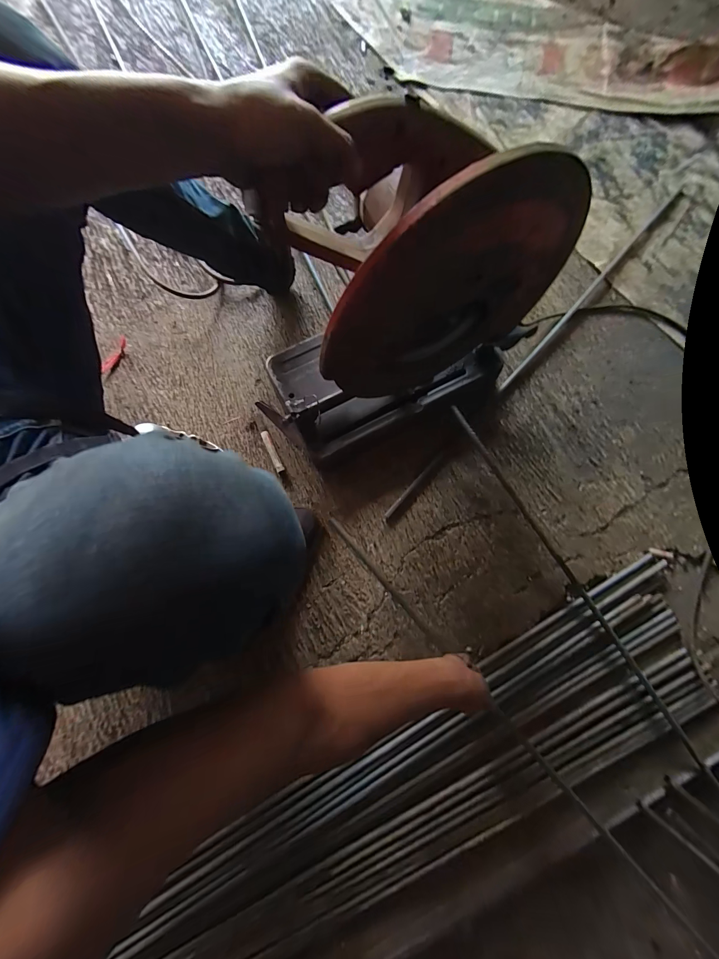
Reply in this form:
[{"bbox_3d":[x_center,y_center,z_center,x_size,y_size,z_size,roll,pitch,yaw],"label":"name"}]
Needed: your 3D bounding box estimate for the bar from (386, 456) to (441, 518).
[{"bbox_3d":[0.112,0.016,0.685,0.011,0.007,0.169,42,81,7],"label":"bar"}]

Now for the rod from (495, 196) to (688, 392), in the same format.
[{"bbox_3d":[0.581,-0.478,0.796,0.017,0.008,0.763,43,81,7],"label":"rod"}]

